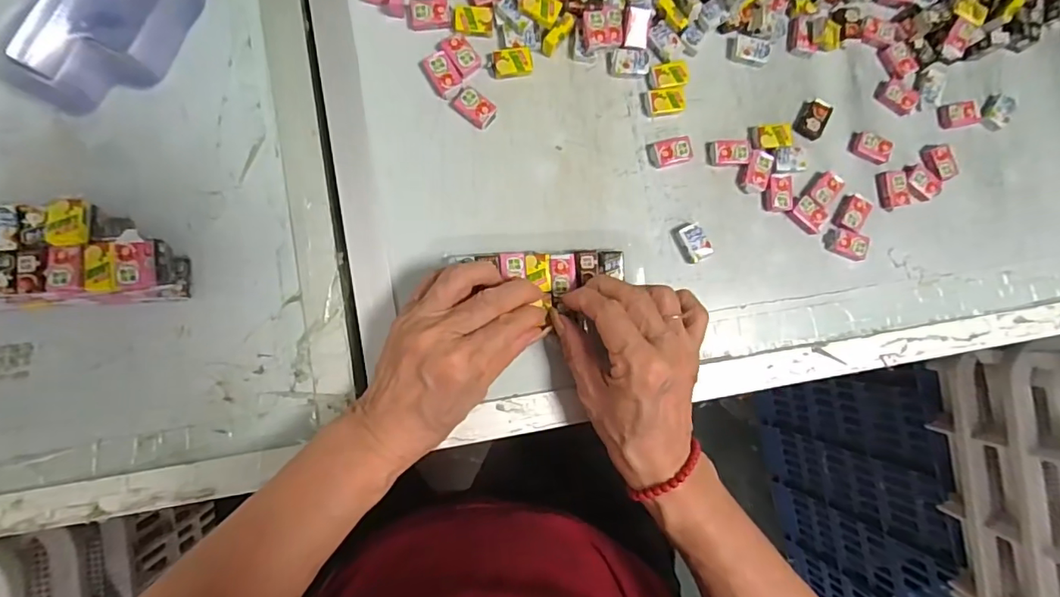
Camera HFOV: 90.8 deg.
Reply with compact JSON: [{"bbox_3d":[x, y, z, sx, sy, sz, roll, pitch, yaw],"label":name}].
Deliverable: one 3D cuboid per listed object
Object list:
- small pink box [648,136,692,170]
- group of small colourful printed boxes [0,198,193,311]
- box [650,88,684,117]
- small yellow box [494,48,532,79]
[{"bbox_3d":[0.099,-0.102,0.364,0.031,0.008,0.019,-12,89,-6],"label":"small pink box"},{"bbox_3d":[-0.267,-0.024,0.299,0.118,0.041,0.057,-5,88,-6],"label":"group of small colourful printed boxes"},{"bbox_3d":[0.095,-0.137,0.366,0.024,0.007,0.018,-7,89,-6],"label":"box"},{"bbox_3d":[-0.011,-0.158,0.351,0.025,0.007,0.018,-8,89,-6],"label":"small yellow box"}]

